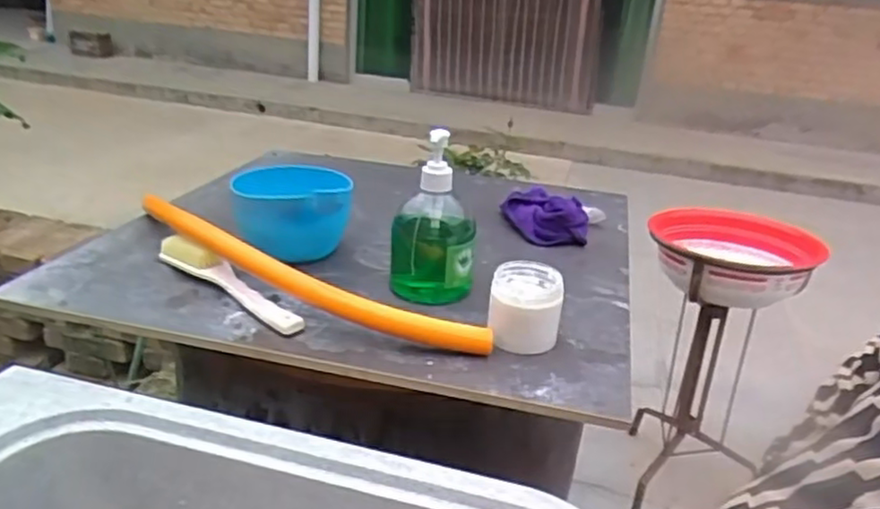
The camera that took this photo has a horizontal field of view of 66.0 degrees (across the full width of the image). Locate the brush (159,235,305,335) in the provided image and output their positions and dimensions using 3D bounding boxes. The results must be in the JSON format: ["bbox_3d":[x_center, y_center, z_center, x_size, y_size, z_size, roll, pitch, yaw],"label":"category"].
[{"bbox_3d":[-0.211,0.022,0.672,0.230,0.038,0.028,22,28,37],"label":"brush"}]

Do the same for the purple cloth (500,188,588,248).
[{"bbox_3d":[0.146,-0.052,0.889,0.091,0.045,0.109,-5,24,-21],"label":"purple cloth"}]

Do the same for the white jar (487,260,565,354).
[{"bbox_3d":[0.078,0.048,0.618,0.066,0.062,0.068,7,22,8],"label":"white jar"}]

